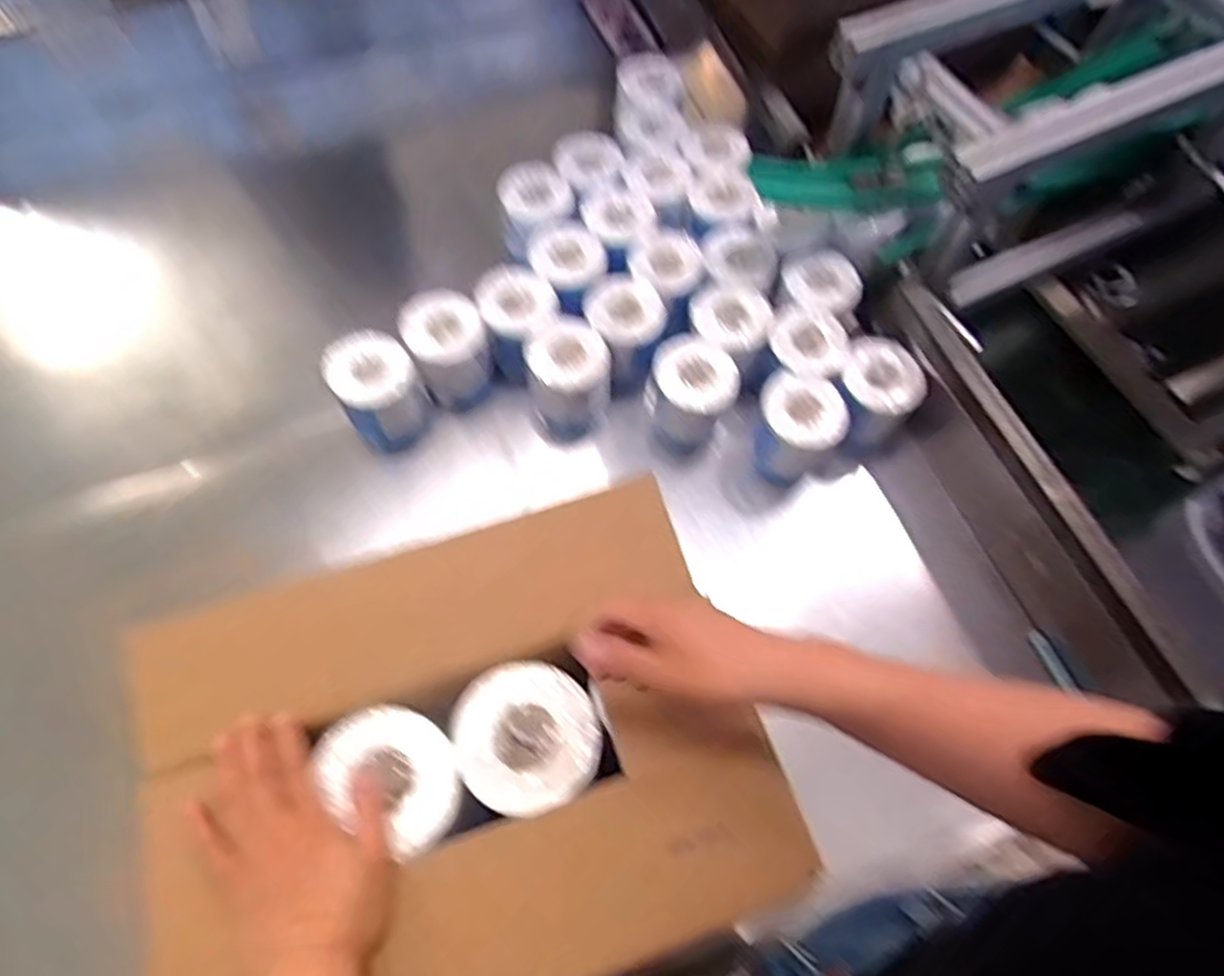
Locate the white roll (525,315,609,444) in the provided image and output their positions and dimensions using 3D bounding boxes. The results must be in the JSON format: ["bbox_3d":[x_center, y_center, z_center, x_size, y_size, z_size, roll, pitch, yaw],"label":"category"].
[{"bbox_3d":[-0.056,-0.134,0.959,0.100,0.120,0.107,0,64,-2],"label":"white roll"}]

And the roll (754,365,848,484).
[{"bbox_3d":[0.229,-0.076,0.935,0.104,0.104,0.099,1,64,-2],"label":"roll"}]

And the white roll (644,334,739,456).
[{"bbox_3d":[0.098,-0.117,0.957,0.105,0.121,0.099,1,64,-2],"label":"white roll"}]

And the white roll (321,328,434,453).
[{"bbox_3d":[-0.286,-0.117,0.937,0.102,0.117,0.100,-28,69,-15],"label":"white roll"}]

